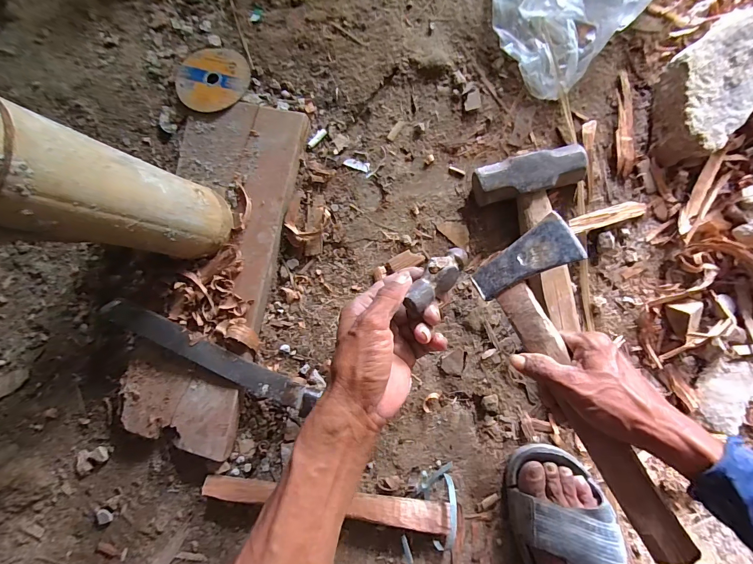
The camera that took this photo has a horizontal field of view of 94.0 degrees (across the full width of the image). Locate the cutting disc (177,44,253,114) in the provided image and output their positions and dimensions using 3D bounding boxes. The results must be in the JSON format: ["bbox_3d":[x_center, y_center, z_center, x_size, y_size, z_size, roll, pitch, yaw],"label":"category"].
[{"bbox_3d":[-0.207,-0.258,0.443,0.090,0.007,0.091,0,79,2],"label":"cutting disc"}]

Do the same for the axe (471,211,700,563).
[{"bbox_3d":[0.182,0.091,0.326,0.095,0.043,0.301,-18,73,4],"label":"axe"}]

